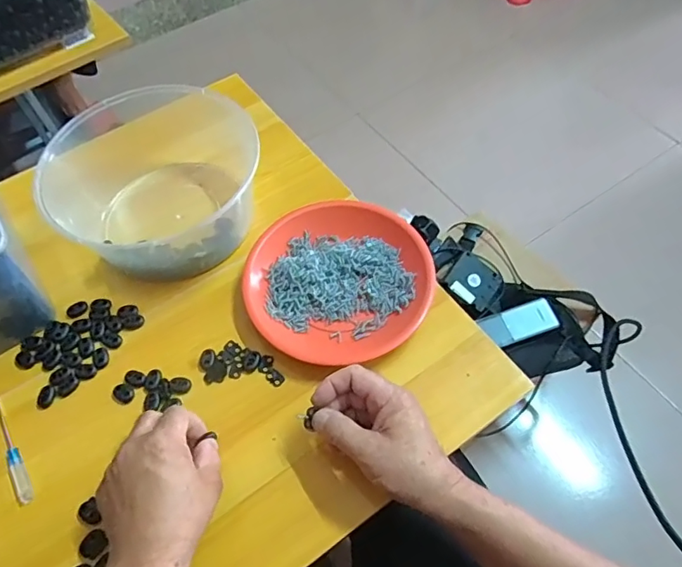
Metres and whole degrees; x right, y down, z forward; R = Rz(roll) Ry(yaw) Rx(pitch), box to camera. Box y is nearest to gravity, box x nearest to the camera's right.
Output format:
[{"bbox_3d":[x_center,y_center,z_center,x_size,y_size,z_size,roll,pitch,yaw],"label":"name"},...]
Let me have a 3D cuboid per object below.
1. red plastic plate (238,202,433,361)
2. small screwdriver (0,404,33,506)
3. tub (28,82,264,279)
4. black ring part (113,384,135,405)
[{"bbox_3d":[-0.003,-0.003,0.536,0.188,0.032,0.179,-1,59,2],"label":"red plastic plate"},{"bbox_3d":[-0.307,0.149,0.470,0.013,0.009,0.119,-32,62,-16],"label":"small screwdriver"},{"bbox_3d":[-0.203,-0.109,0.565,0.187,0.103,0.195,-1,59,2],"label":"tub"},{"bbox_3d":[-0.211,0.106,0.492,0.022,0.004,0.018,32,65,20],"label":"black ring part"}]

